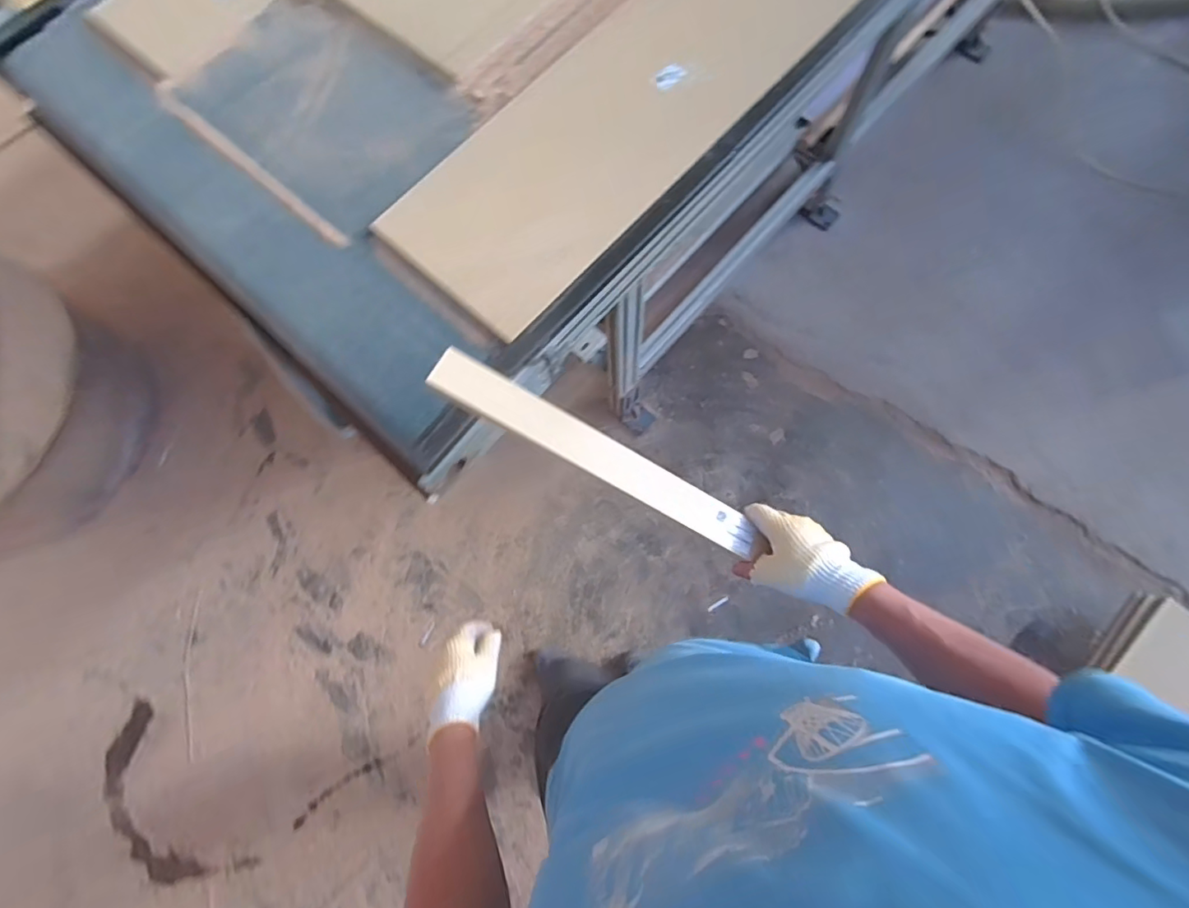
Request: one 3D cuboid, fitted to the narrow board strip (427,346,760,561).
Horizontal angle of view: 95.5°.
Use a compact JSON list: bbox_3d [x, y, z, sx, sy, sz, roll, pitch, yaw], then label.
[{"bbox_3d":[0.008,0.004,0.617,0.407,0.022,0.050,30,79,-7],"label":"narrow board strip"}]

